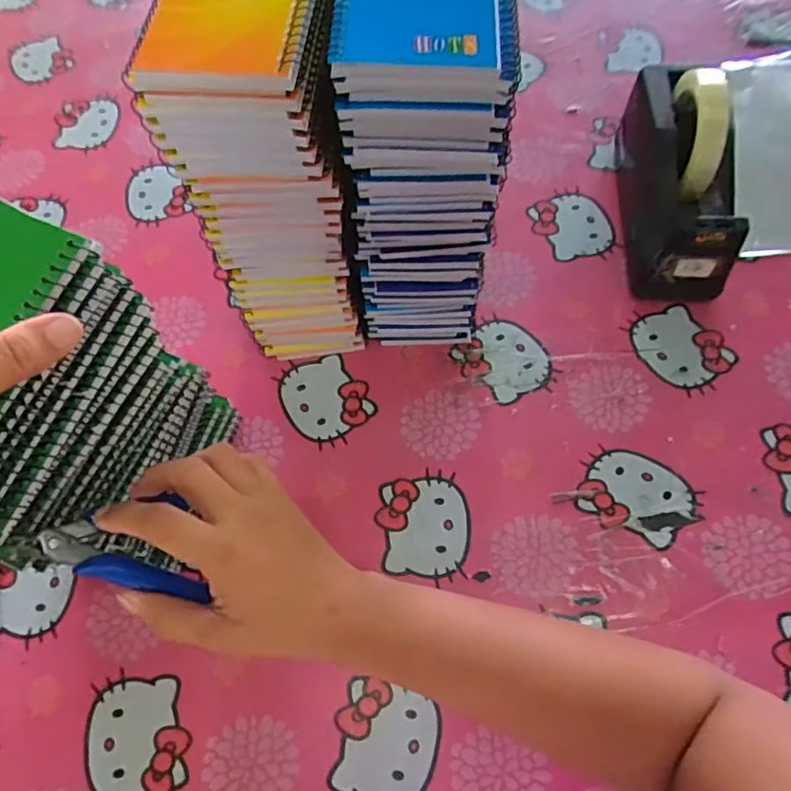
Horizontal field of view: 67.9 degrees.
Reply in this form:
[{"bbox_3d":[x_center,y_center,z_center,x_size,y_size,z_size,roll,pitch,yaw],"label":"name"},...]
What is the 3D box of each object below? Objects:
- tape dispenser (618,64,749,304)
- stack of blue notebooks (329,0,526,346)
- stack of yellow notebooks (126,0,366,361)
[{"bbox_3d":[0.258,-0.201,0.529,0.083,0.127,0.204,5,66,4],"label":"tape dispenser"},{"bbox_3d":[0.018,-0.156,0.436,0.098,0.288,0.122,1,66,2],"label":"stack of blue notebooks"},{"bbox_3d":[-0.083,-0.152,0.439,0.100,0.288,0.126,-2,66,1],"label":"stack of yellow notebooks"}]

